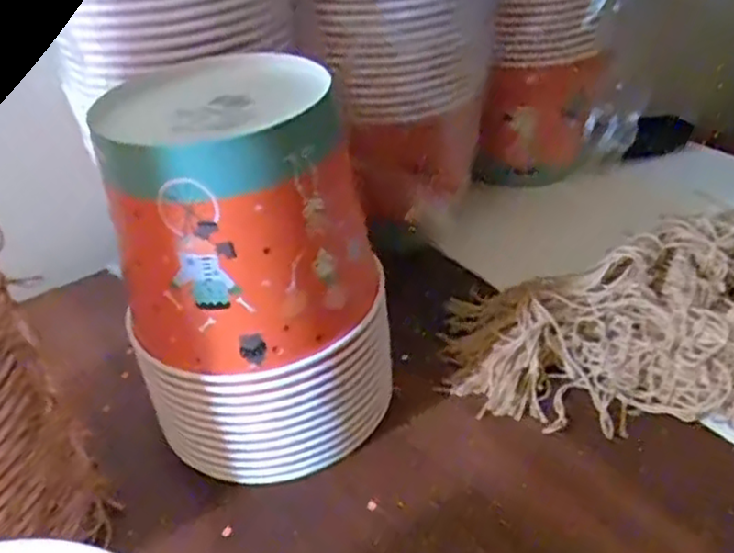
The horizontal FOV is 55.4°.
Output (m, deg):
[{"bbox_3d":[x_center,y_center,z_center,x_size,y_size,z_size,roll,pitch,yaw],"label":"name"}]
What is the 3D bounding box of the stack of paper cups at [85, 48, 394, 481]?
[{"bbox_3d":[-0.058,0.000,0.415,0.132,0.219,0.141,15,41,27],"label":"stack of paper cups"}]

